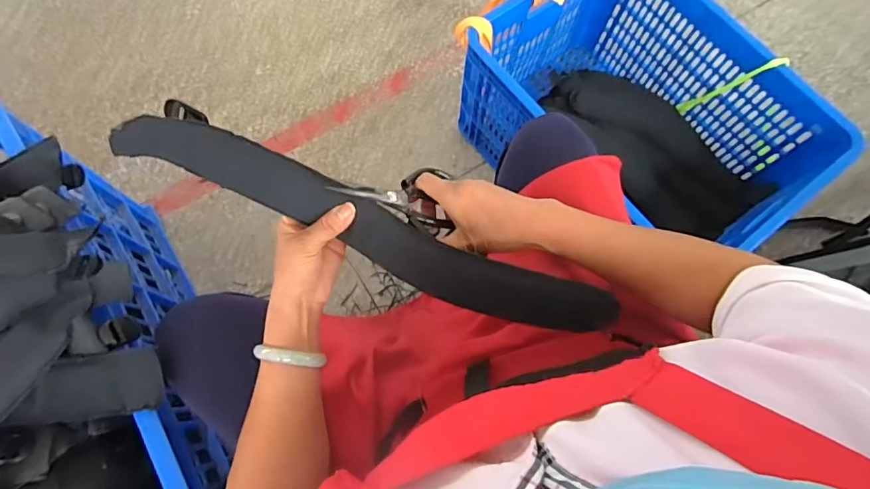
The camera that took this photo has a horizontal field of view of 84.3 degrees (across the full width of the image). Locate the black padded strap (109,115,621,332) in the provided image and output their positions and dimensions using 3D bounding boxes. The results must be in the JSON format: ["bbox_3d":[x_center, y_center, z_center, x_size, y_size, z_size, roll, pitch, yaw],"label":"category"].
[{"bbox_3d":[-0.062,-0.013,0.445,0.440,0.079,0.057,24,76,-11],"label":"black padded strap"}]

